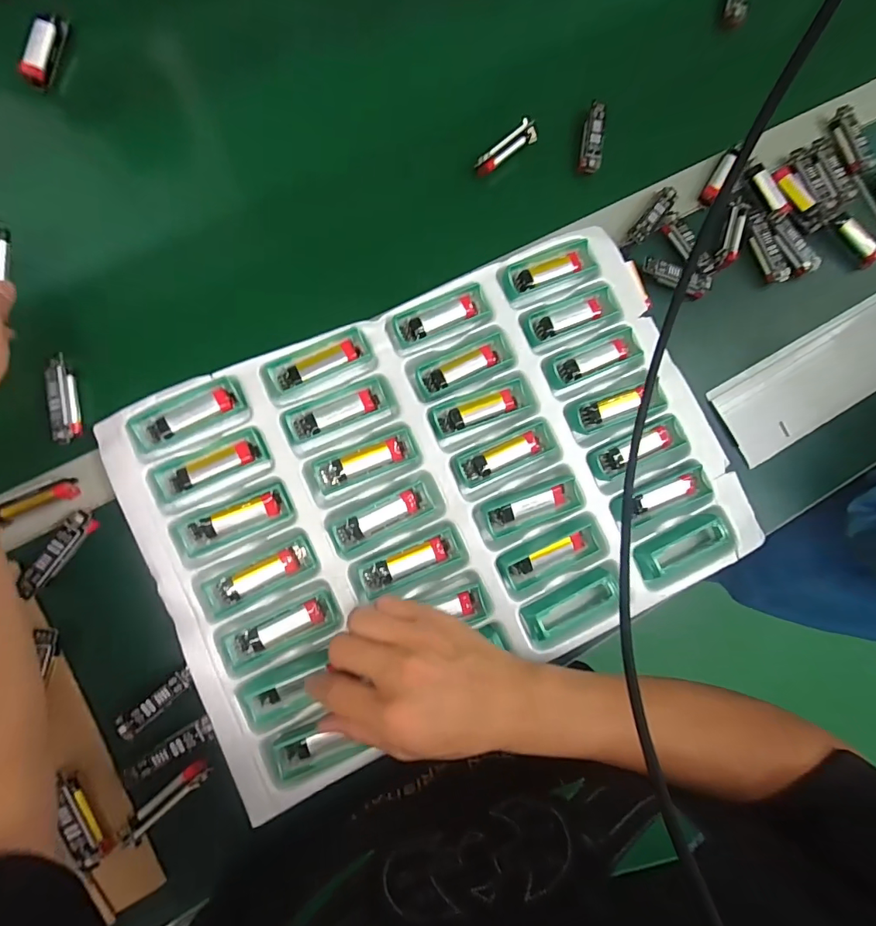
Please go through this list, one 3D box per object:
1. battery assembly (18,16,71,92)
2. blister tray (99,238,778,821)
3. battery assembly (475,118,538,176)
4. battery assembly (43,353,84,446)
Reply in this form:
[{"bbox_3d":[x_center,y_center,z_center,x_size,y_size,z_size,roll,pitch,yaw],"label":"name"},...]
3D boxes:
[{"bbox_3d":[-0.333,-0.349,0.391,0.019,0.017,0.058,17,82,-5],"label":"battery assembly"},{"bbox_3d":[0.010,0.019,0.377,0.446,0.018,0.310,-24,87,-9],"label":"blister tray"},{"bbox_3d":[0.065,-0.291,0.431,0.065,0.015,0.020,-44,90,-9],"label":"battery assembly"},{"bbox_3d":[-0.295,-0.050,0.363,0.016,0.012,0.066,-8,85,-8],"label":"battery assembly"}]

